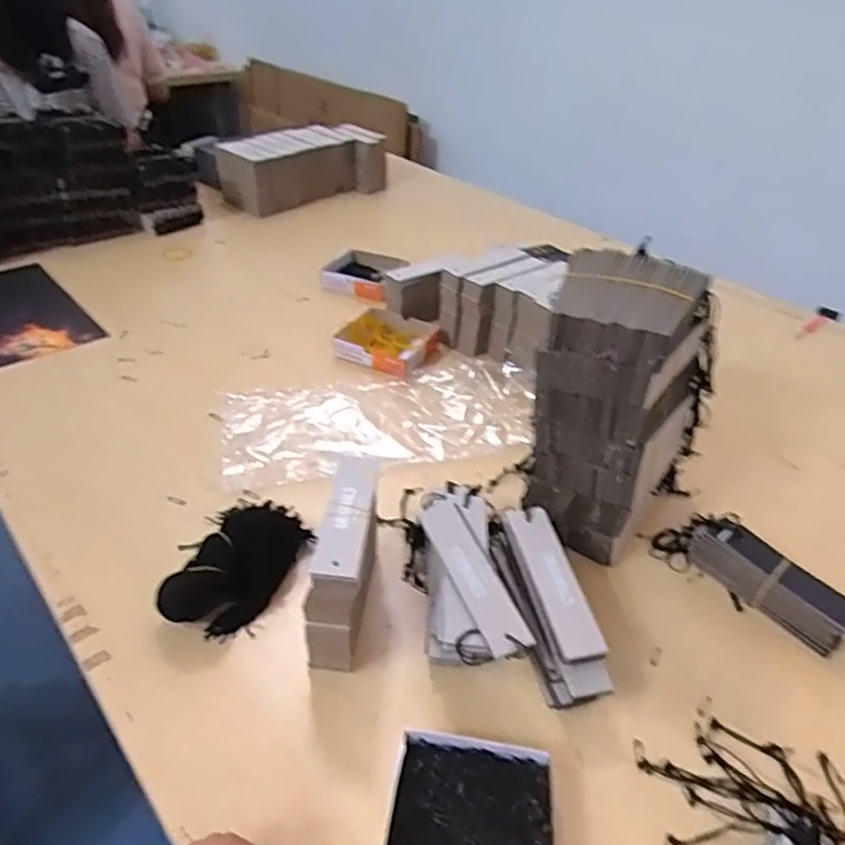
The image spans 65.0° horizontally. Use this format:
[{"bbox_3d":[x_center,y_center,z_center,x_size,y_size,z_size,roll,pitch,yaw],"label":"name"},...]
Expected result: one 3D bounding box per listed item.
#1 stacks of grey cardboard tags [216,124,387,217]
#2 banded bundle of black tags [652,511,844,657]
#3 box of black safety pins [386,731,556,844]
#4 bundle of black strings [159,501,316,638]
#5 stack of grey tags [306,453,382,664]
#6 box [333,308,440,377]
[{"bbox_3d":[-0.235,-0.504,1.321,0.324,0.113,0.133,-27,46,-34],"label":"stacks of grey cardboard tags"},{"bbox_3d":[0.286,0.130,0.562,0.041,0.051,0.171,-26,46,-34],"label":"banded bundle of black tags"},{"bbox_3d":[0.029,0.249,0.398,0.096,0.024,0.108,7,37,5],"label":"box of black safety pins"},{"bbox_3d":[-0.149,0.108,0.561,0.080,0.043,0.147,13,38,13],"label":"bundle of black strings"},{"bbox_3d":[-0.057,0.107,0.497,0.033,0.120,0.107,7,37,5],"label":"stack of grey tags"},{"bbox_3d":[-0.044,-0.109,0.874,0.109,0.025,0.113,16,38,16],"label":"box"}]

